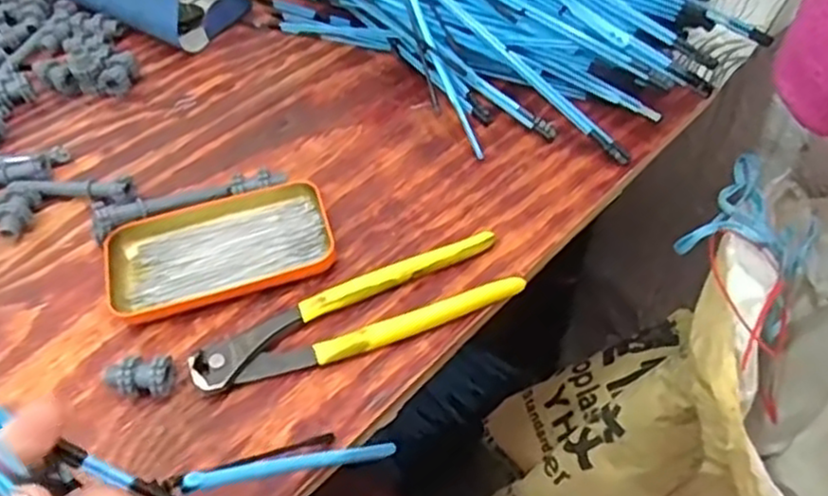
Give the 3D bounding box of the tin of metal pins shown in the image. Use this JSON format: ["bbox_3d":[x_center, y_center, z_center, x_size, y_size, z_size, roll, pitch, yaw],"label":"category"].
[{"bbox_3d":[-0.126,0.001,0.480,0.143,0.020,0.074,-15,53,-7],"label":"tin of metal pins"}]

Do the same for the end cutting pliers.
[{"bbox_3d":[-0.033,0.043,0.442,0.198,0.017,0.048,-22,54,-13],"label":"end cutting pliers"}]

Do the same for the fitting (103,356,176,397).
[{"bbox_3d":[-0.161,0.077,0.426,0.036,0.021,0.022,-1,52,3],"label":"fitting"}]

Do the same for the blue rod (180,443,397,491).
[{"bbox_3d":[-0.058,0.112,0.379,0.006,0.144,0.009,-54,55,20],"label":"blue rod"}]

